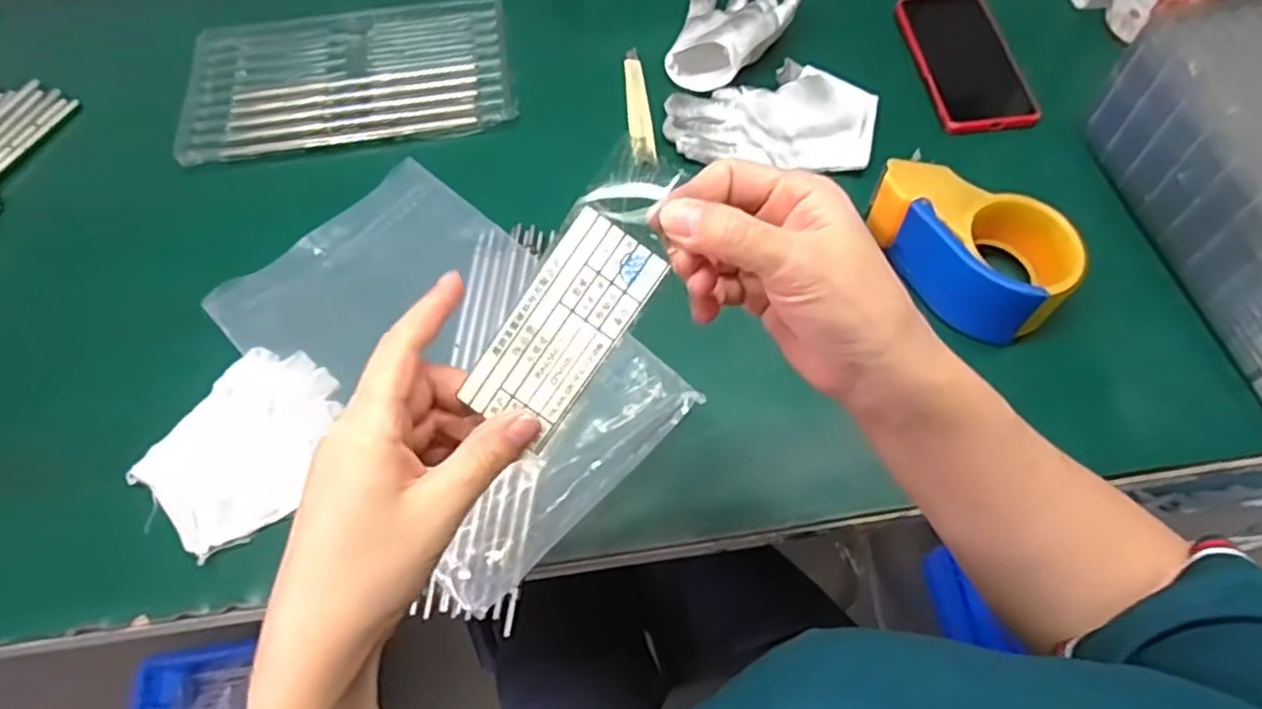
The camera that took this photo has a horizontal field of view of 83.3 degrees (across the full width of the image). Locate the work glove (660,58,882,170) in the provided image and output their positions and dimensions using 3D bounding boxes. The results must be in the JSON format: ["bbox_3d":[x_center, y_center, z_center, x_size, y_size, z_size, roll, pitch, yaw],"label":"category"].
[{"bbox_3d":[0.112,-0.196,0.578,0.161,0.025,0.091,10,62,7],"label":"work glove"}]

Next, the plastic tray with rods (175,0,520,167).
[{"bbox_3d":[-0.247,-0.249,0.628,0.277,0.014,0.164,-7,62,-2],"label":"plastic tray with rods"}]

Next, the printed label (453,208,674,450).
[{"bbox_3d":[-0.027,-0.009,0.285,0.040,0.004,0.092,36,100,-2],"label":"printed label"}]

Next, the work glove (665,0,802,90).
[{"bbox_3d":[0.090,-0.287,0.611,0.096,0.042,0.127,14,63,9],"label":"work glove"}]

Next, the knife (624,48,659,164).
[{"bbox_3d":[0.005,-0.215,0.604,0.020,0.004,0.134,-7,62,-2],"label":"knife"}]

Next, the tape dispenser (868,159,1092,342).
[{"bbox_3d":[0.233,-0.078,0.493,0.083,0.058,0.141,-39,67,-18],"label":"tape dispenser"}]

